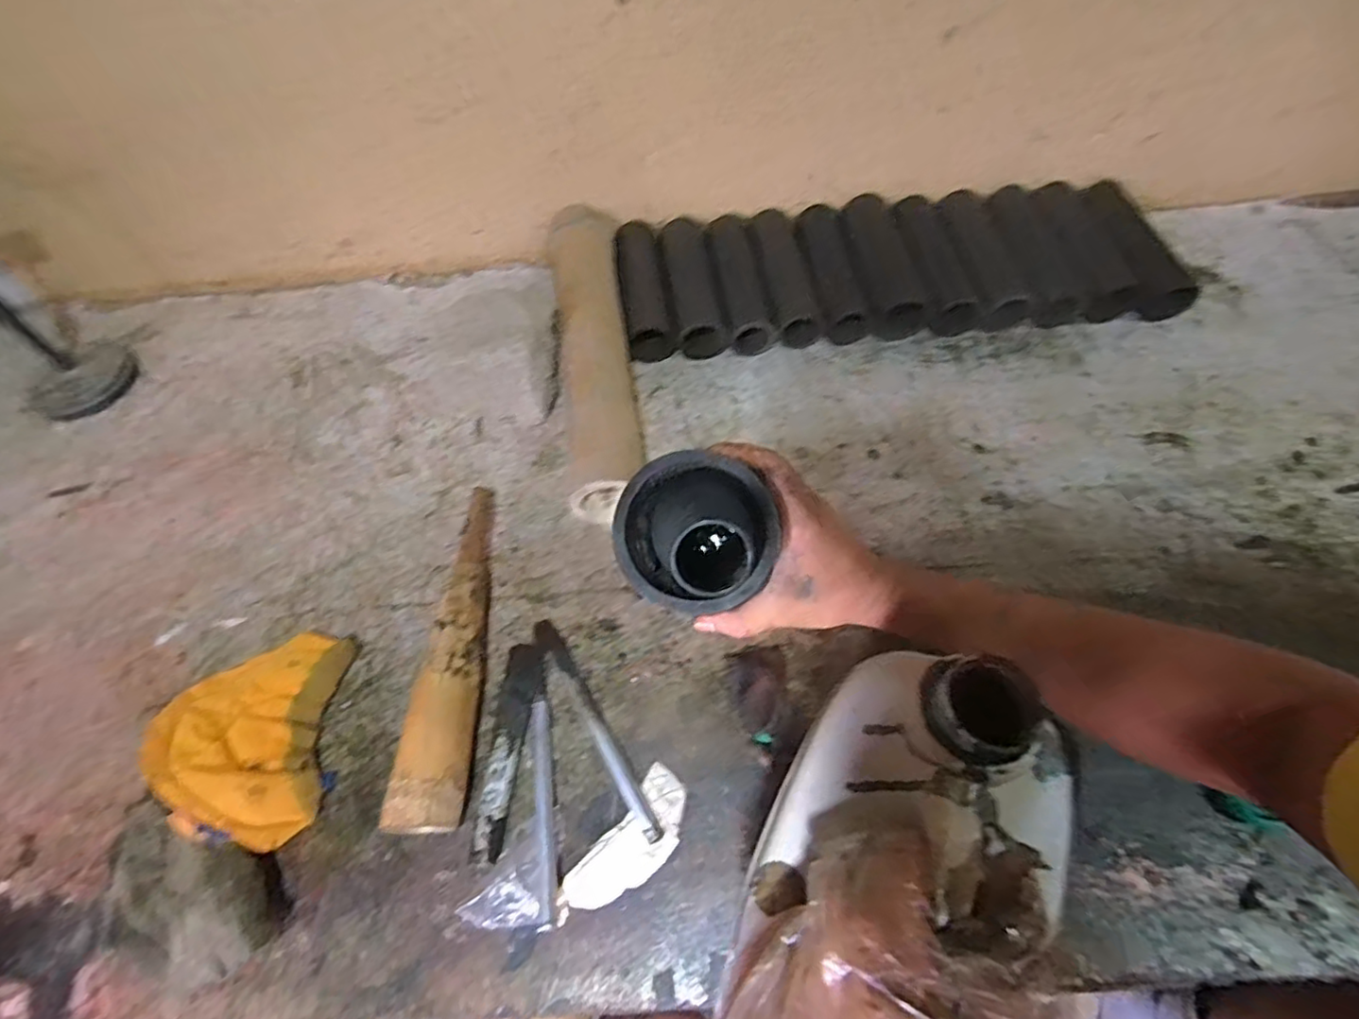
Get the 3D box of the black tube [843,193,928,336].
[{"bbox_3d":[0.226,-0.272,0.687,0.061,0.055,0.182,-5,57,-1],"label":"black tube"}]

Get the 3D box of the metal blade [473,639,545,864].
[{"bbox_3d":[-0.131,0.174,0.460,0.031,0.011,0.150,4,57,5],"label":"metal blade"}]

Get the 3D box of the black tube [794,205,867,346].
[{"bbox_3d":[0.170,-0.268,0.693,0.052,0.048,0.187,-7,57,-2],"label":"black tube"}]

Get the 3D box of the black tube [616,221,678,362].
[{"bbox_3d":[-0.041,-0.245,0.698,0.054,0.061,0.181,-8,57,-4],"label":"black tube"}]

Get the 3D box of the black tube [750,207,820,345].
[{"bbox_3d":[0.119,-0.260,0.700,0.050,0.058,0.187,-8,57,-3],"label":"black tube"}]

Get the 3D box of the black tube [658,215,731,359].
[{"bbox_3d":[0.014,-0.248,0.698,0.054,0.059,0.200,-7,57,-3],"label":"black tube"}]

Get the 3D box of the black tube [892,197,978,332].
[{"bbox_3d":[0.284,-0.277,0.690,0.066,0.048,0.177,-2,57,0],"label":"black tube"}]

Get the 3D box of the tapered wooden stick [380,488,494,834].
[{"bbox_3d":[-0.172,0.099,0.488,0.044,0.052,0.281,0,57,2],"label":"tapered wooden stick"}]

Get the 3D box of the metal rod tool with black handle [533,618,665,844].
[{"bbox_3d":[-0.068,0.162,0.469,0.017,0.010,0.192,-28,60,-15],"label":"metal rod tool with black handle"}]

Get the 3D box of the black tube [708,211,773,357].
[{"bbox_3d":[0.067,-0.255,0.698,0.051,0.057,0.180,-7,57,-3],"label":"black tube"}]

